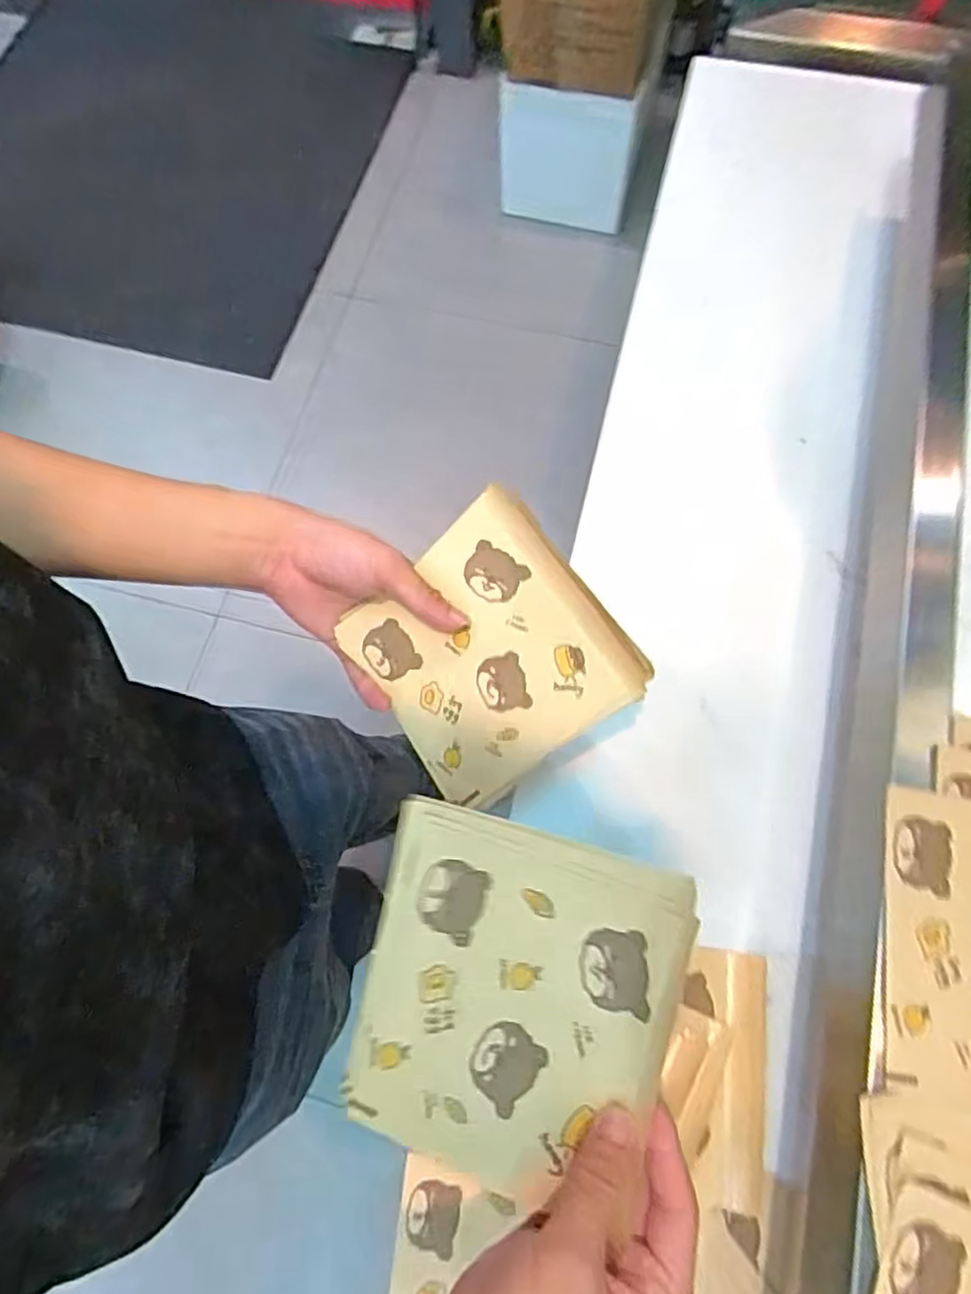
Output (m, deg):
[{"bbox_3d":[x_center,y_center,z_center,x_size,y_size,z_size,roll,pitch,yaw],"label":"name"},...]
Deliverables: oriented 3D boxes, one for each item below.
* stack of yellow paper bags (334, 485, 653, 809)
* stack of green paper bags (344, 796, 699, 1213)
[{"bbox_3d":[0.001,0.004,0.422,0.142,0.007,0.145,-39,81,10],"label":"stack of yellow paper bags"},{"bbox_3d":[0.010,0.162,0.317,0.141,0.012,0.153,13,83,17],"label":"stack of green paper bags"}]

